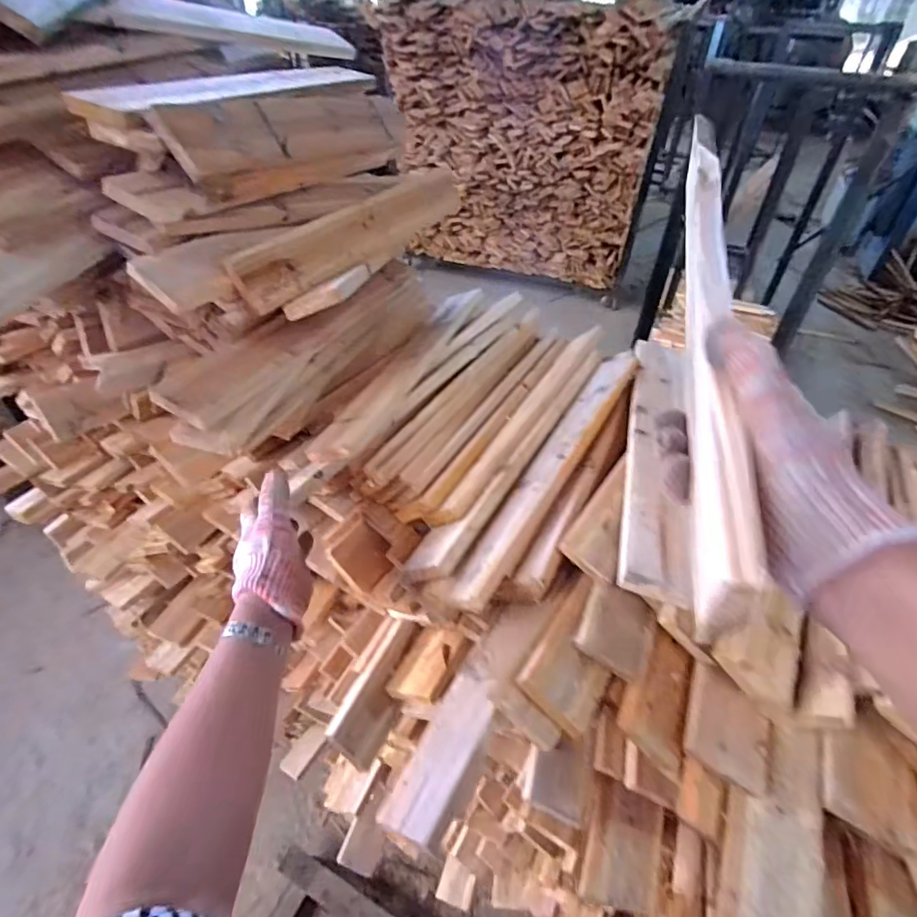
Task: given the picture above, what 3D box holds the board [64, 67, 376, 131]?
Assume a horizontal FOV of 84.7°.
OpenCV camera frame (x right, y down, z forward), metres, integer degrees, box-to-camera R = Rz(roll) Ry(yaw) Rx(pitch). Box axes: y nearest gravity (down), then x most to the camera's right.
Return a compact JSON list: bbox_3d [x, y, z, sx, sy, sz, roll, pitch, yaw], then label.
[{"bbox_3d":[-0.269,-0.508,0.684,0.098,0.027,0.534,14,43,12],"label":"board"}]

